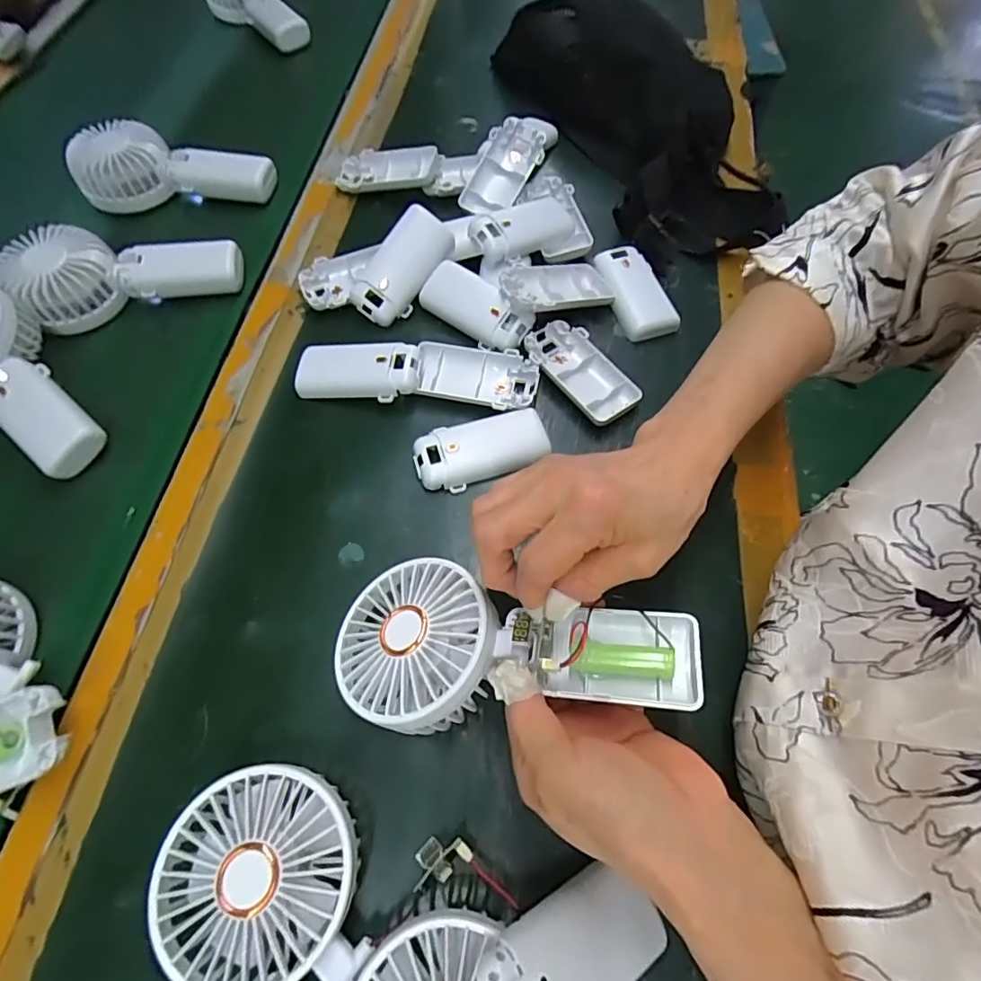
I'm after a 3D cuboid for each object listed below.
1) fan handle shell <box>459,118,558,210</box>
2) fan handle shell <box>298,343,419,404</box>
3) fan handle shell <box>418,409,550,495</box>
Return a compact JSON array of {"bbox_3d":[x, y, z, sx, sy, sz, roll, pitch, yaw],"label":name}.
[{"bbox_3d":[0.012,-0.293,0.479,0.051,0.019,0.100,37,89,15],"label":"fan handle shell"},{"bbox_3d":[-0.099,-0.089,0.396,0.093,0.017,0.046,3,67,14],"label":"fan handle shell"},{"bbox_3d":[-0.006,-0.031,0.376,0.093,0.014,0.046,-19,66,-10],"label":"fan handle shell"}]

